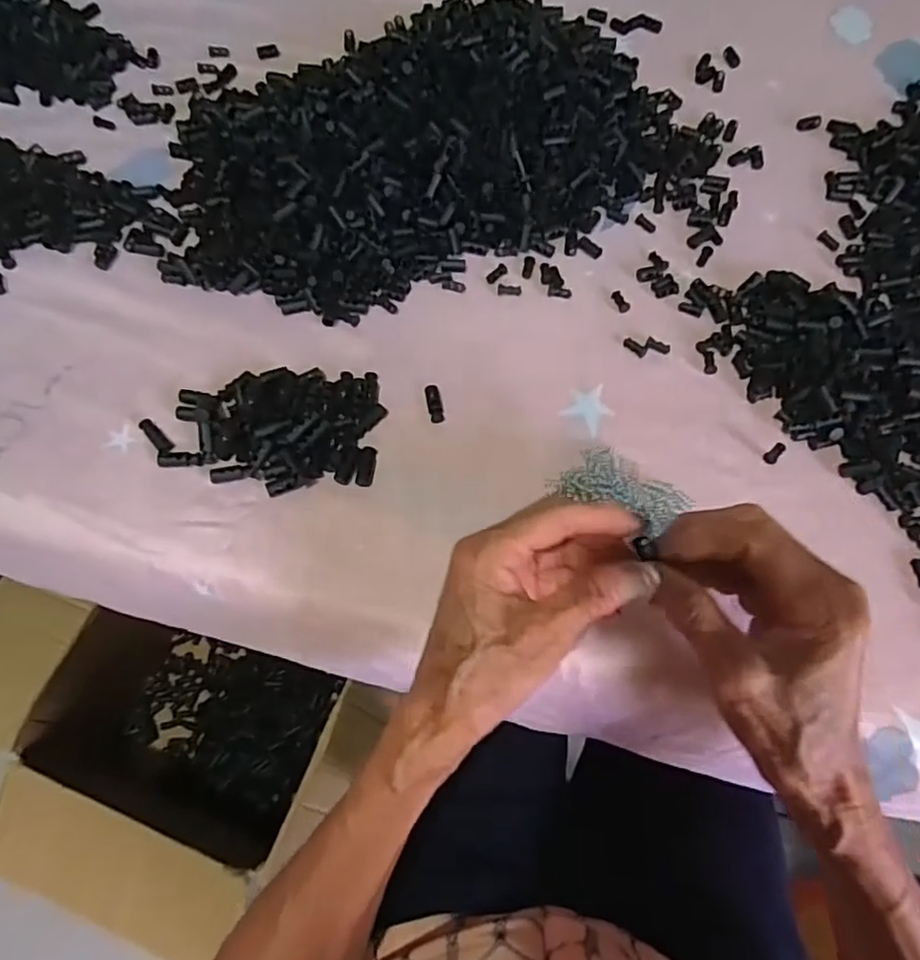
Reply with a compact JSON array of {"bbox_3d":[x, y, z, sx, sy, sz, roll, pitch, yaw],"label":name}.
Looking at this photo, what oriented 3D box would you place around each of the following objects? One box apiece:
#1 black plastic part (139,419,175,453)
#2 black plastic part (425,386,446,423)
[{"bbox_3d":[-0.187,-0.028,0.381,0.027,0.005,0.008,42,71,19],"label":"black plastic part"},{"bbox_3d":[-0.016,-0.049,0.397,0.010,0.004,0.026,-11,64,-5],"label":"black plastic part"}]

